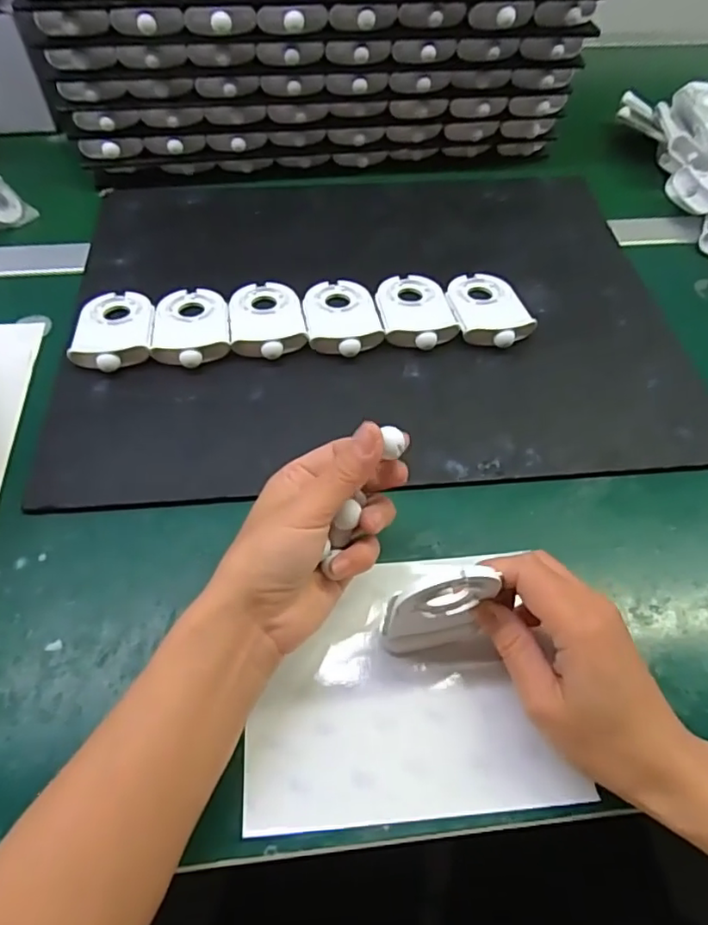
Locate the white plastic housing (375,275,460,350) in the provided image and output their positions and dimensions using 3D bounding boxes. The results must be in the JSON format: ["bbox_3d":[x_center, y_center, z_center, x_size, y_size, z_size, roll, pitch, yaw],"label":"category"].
[{"bbox_3d":[0.049,-0.125,0.475,0.059,0.014,0.088,-6,55,-7],"label":"white plastic housing"}]

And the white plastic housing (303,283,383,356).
[{"bbox_3d":[-0.009,-0.117,0.465,0.058,0.015,0.085,-6,55,-7],"label":"white plastic housing"}]

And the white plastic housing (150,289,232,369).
[{"bbox_3d":[-0.126,-0.106,0.454,0.057,0.015,0.087,-5,55,-6],"label":"white plastic housing"}]

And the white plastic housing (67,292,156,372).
[{"bbox_3d":[-0.184,-0.103,0.452,0.057,0.015,0.086,-3,54,-5],"label":"white plastic housing"}]

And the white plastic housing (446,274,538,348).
[{"bbox_3d":[0.106,-0.126,0.474,0.057,0.014,0.085,-13,56,-12],"label":"white plastic housing"}]

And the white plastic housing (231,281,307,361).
[{"bbox_3d":[-0.069,-0.114,0.463,0.057,0.015,0.085,-6,55,-7],"label":"white plastic housing"}]

